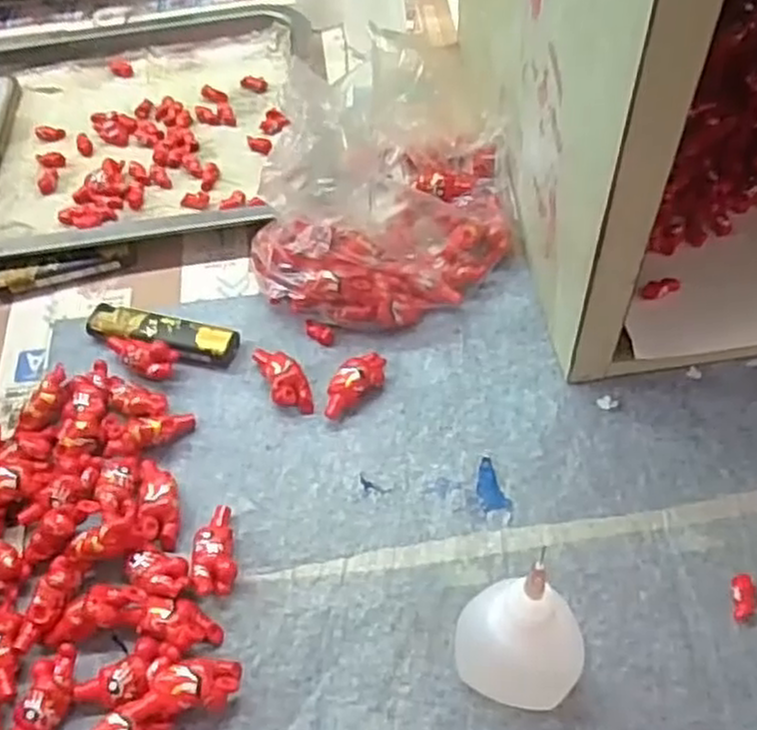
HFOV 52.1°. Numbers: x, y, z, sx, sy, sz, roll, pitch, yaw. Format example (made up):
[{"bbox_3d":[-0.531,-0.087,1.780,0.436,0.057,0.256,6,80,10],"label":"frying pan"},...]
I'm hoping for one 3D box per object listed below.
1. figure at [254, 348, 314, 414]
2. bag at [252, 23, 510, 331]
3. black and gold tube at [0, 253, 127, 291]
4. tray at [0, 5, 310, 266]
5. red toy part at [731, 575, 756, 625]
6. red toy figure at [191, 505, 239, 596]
[{"bbox_3d":[-0.046,0.006,0.382,0.018,0.014,0.042,-23,58,-11],"label":"figure"},{"bbox_3d":[0.006,-0.100,0.407,0.125,0.094,0.143,3,57,6],"label":"bag"},{"bbox_3d":[-0.178,-0.052,0.433,0.071,0.014,0.011,-14,57,-5],"label":"black and gold tube"},{"bbox_3d":[-0.193,-0.156,0.498,0.287,0.019,0.236,-8,56,-1],"label":"tray"},{"bbox_3d":[0.147,0.094,0.312,0.010,0.005,0.019,14,59,13],"label":"red toy part"},{"bbox_3d":[-0.071,0.079,0.332,0.017,0.017,0.040,-10,56,-3],"label":"red toy figure"}]

